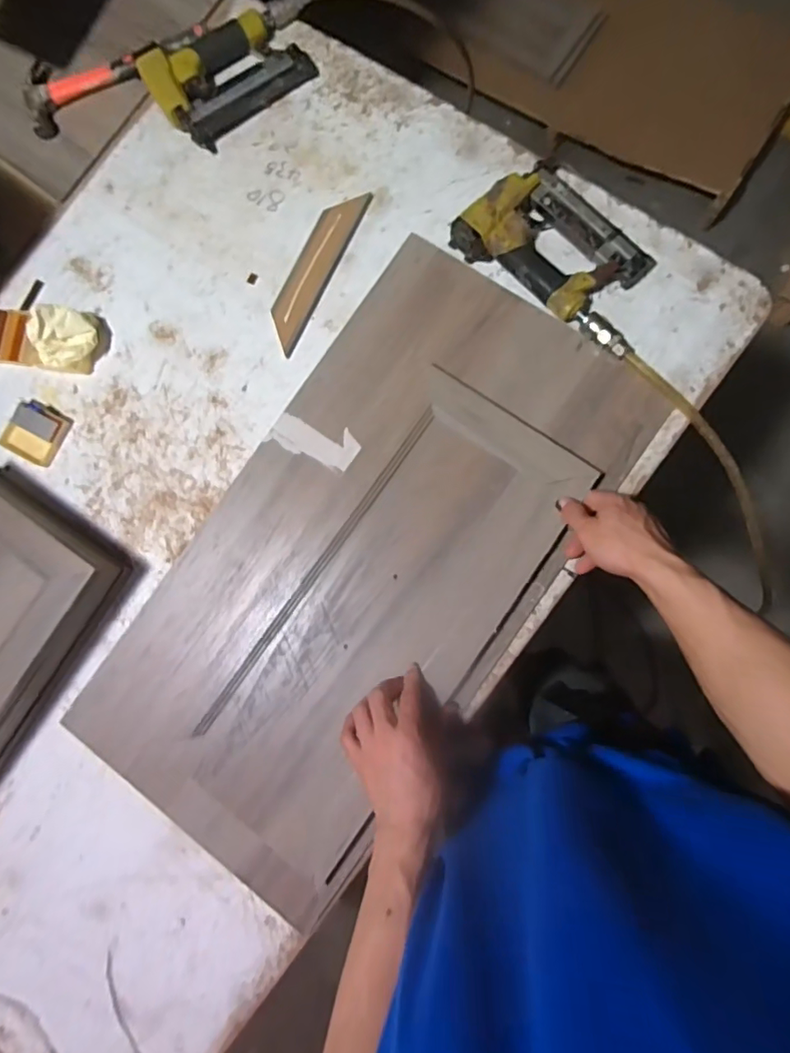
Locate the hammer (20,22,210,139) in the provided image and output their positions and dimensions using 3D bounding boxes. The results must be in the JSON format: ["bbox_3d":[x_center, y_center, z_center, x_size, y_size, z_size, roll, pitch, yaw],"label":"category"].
[{"bbox_3d":[-0.380,-0.628,0.712,0.268,0.033,0.103,-23,82,3],"label":"hammer"}]

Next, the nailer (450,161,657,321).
[{"bbox_3d":[0.179,-0.322,0.608,0.153,0.045,0.178,-38,82,1],"label":"nailer"}]

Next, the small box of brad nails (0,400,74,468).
[{"bbox_3d":[-0.454,-0.119,0.671,0.067,0.016,0.072,26,87,8],"label":"small box of brad nails"}]

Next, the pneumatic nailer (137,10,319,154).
[{"bbox_3d":[-0.216,-0.585,0.682,0.194,0.041,0.130,-35,82,1],"label":"pneumatic nailer"}]

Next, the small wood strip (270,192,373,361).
[{"bbox_3d":[-0.099,-0.320,0.656,0.049,0.010,0.216,26,87,8],"label":"small wood strip"}]

